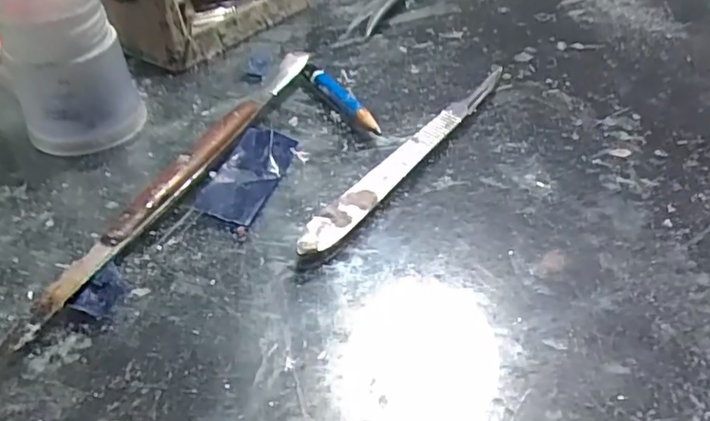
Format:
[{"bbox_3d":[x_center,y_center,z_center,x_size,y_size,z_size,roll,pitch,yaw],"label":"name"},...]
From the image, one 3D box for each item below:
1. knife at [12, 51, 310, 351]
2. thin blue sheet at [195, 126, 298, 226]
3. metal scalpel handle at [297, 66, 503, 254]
[{"bbox_3d":[-0.057,-0.017,0.209,0.012,0.011,0.162,17,43,18],"label":"knife"},{"bbox_3d":[-0.038,-0.013,0.209,0.022,0.004,0.046,18,49,10],"label":"thin blue sheet"},{"bbox_3d":[0.024,-0.025,0.221,0.014,0.005,0.138,26,47,26],"label":"metal scalpel handle"}]

